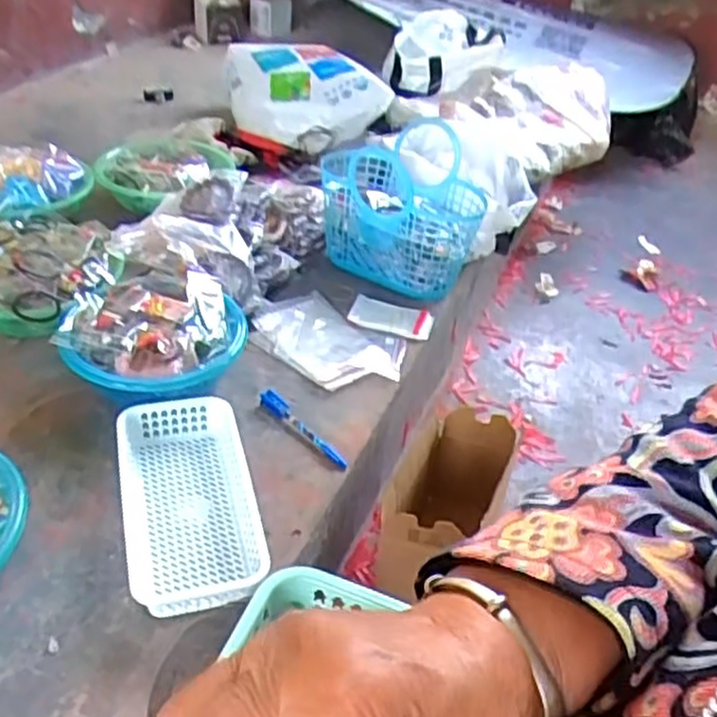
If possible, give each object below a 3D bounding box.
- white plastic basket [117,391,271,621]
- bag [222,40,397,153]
[{"bbox_3d":[-0.181,0.153,0.803,0.139,0.050,0.271,-7,40,-17],"label":"white plastic basket"},{"bbox_3d":[-0.143,-0.625,1.725,0.272,0.111,0.384,-29,51,-32],"label":"bag"}]

